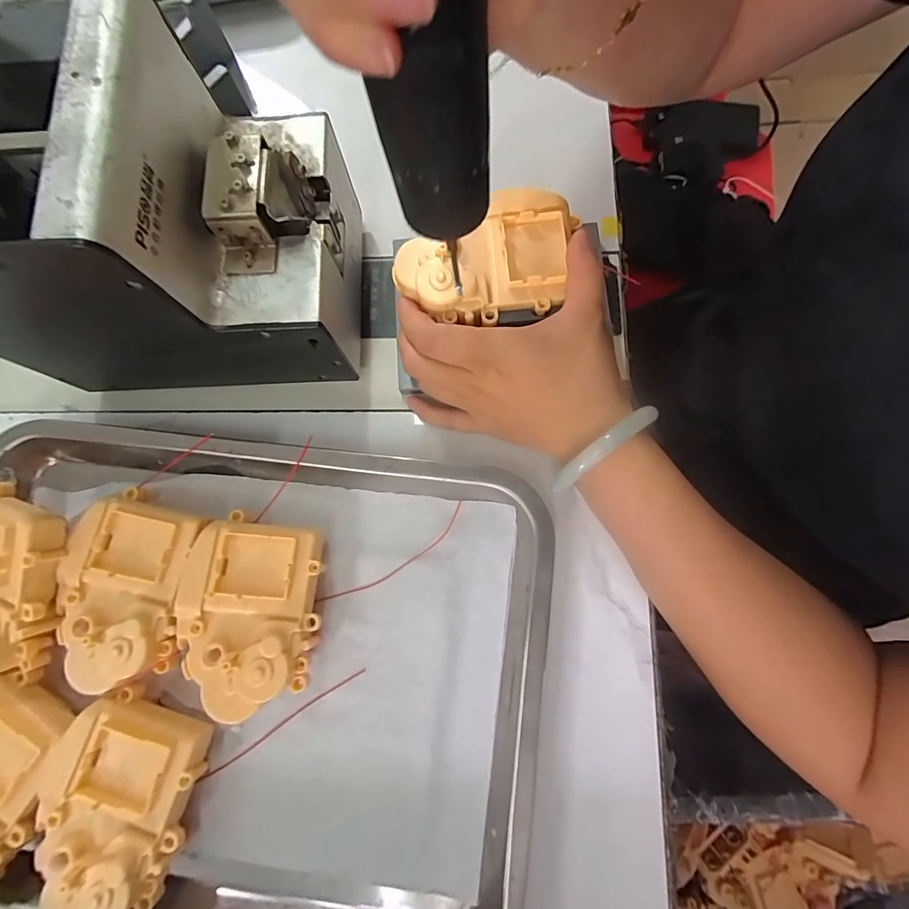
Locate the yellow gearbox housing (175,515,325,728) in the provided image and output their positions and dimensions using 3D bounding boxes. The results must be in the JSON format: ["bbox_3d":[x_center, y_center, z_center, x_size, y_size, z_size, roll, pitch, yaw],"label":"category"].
[{"bbox_3d":[-0.111,0.085,0.240,0.072,0.037,0.094,1,79,3],"label":"yellow gearbox housing"}]

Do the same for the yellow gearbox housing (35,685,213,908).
[{"bbox_3d":[-0.171,0.179,0.227,0.075,0.039,0.095,21,81,6],"label":"yellow gearbox housing"}]

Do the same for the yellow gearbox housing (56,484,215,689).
[{"bbox_3d":[-0.180,0.074,0.243,0.069,0.031,0.095,10,80,5],"label":"yellow gearbox housing"}]

